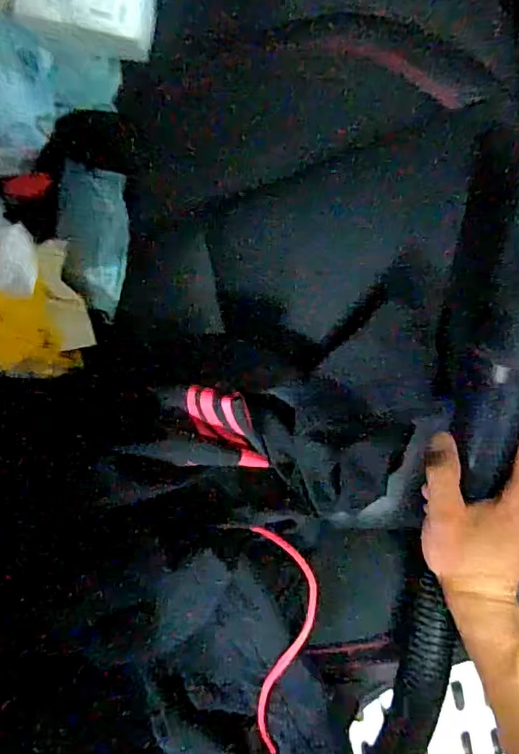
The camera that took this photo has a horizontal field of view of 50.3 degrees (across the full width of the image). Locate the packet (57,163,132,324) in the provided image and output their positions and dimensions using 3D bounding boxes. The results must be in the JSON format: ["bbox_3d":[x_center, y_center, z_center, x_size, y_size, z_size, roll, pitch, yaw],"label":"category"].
[{"bbox_3d":[-0.150,-0.123,0.499,0.057,0.020,0.124,7,96,6],"label":"packet"}]

